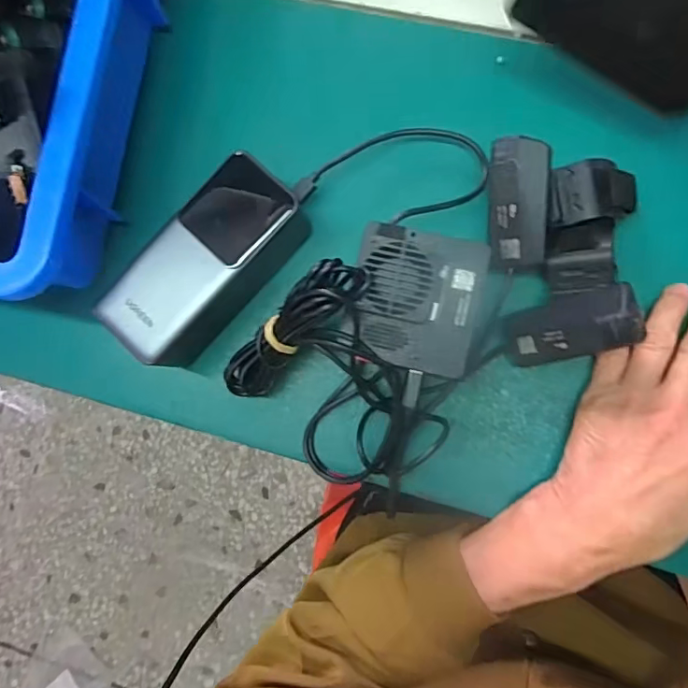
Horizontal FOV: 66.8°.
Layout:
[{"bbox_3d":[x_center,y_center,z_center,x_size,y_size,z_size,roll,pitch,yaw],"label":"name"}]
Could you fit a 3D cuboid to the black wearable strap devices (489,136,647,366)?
[{"bbox_3d":[0.122,-0.049,0.283,0.082,0.051,0.119,2,85,8],"label":"black wearable strap devices"}]

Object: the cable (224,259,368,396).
[{"bbox_3d":[-0.027,-0.002,0.293,0.109,0.030,0.034,-41,80,33],"label":"cable"}]

